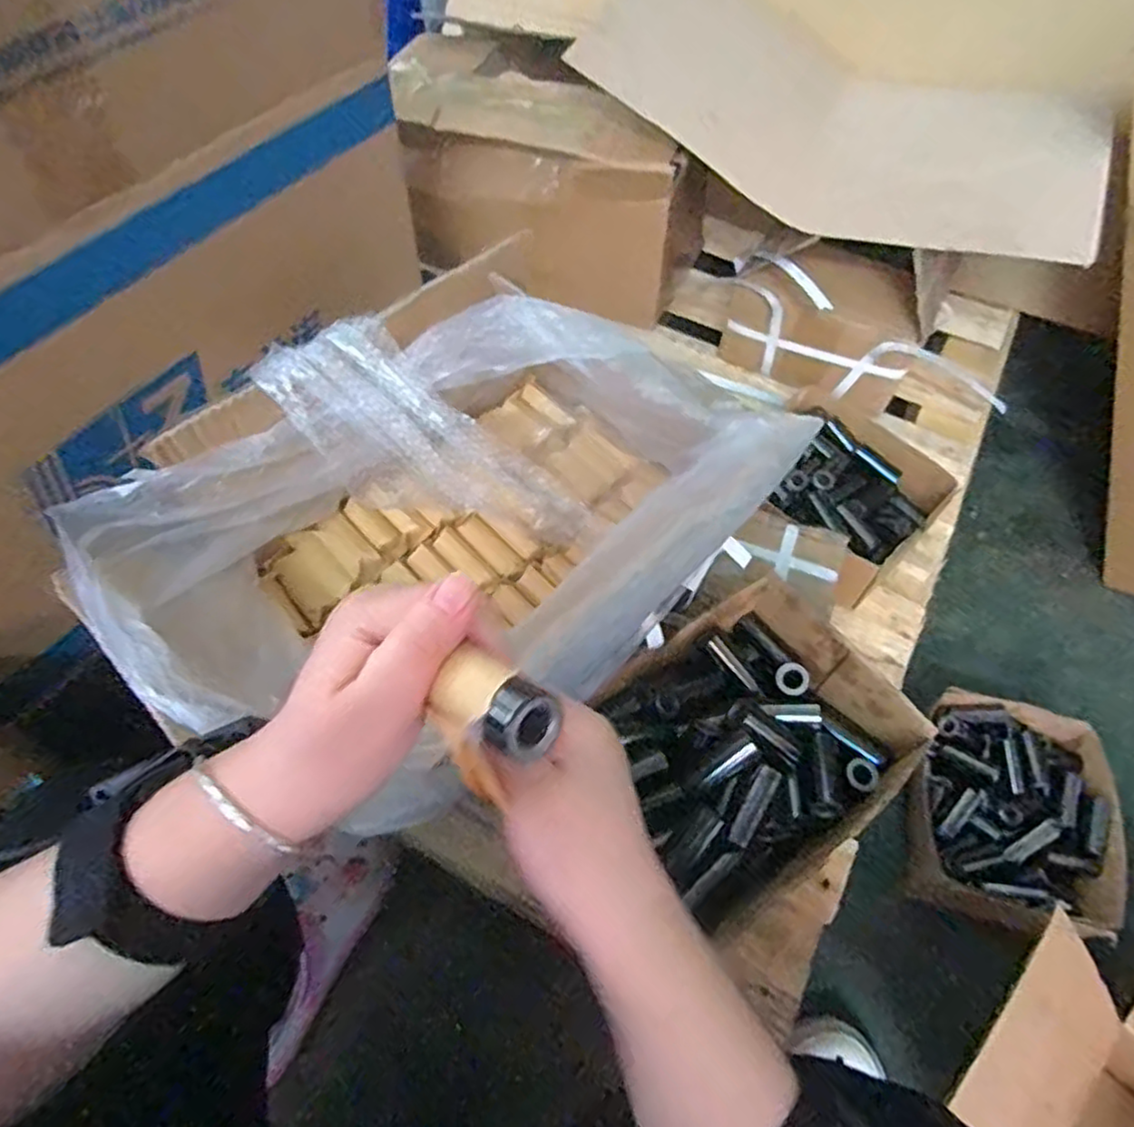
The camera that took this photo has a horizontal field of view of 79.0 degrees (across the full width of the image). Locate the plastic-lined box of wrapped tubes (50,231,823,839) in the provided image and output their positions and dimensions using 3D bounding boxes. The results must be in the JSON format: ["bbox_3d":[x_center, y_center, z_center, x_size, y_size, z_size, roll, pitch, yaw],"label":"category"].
[{"bbox_3d":[-0.068,-0.020,0.445,0.261,0.164,0.371,40,65,20],"label":"plastic-lined box of wrapped tubes"}]

